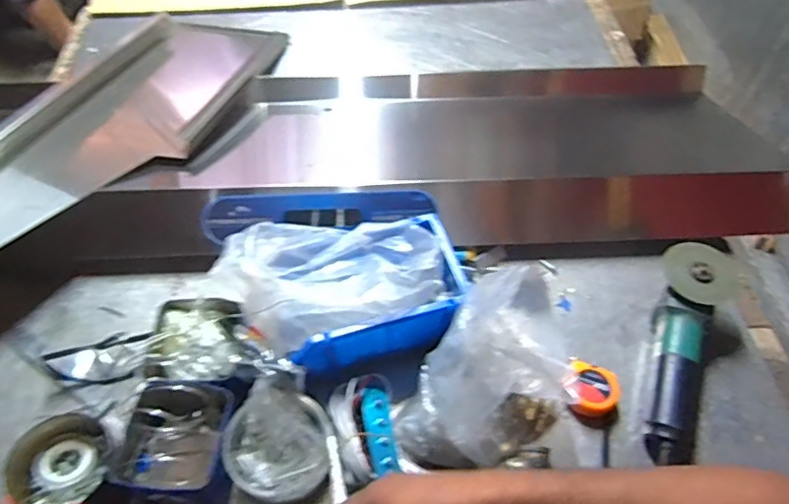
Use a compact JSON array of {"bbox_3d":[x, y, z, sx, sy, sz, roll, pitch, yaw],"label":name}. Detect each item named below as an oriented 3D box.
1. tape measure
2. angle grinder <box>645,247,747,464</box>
[{"bbox_3d":[0.268,0.183,0.781,0.084,0.039,0.083,0,52,0],"label":"tape measure"},{"bbox_3d":[0.395,0.121,0.796,0.115,0.102,0.339,25,56,17],"label":"angle grinder"}]

